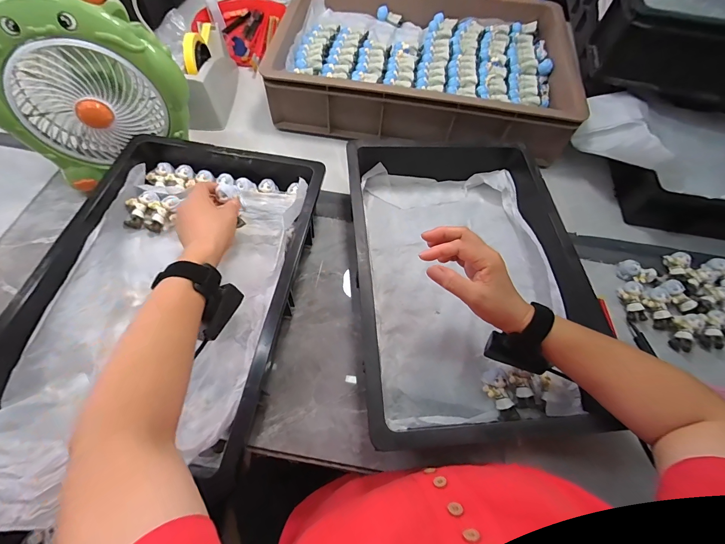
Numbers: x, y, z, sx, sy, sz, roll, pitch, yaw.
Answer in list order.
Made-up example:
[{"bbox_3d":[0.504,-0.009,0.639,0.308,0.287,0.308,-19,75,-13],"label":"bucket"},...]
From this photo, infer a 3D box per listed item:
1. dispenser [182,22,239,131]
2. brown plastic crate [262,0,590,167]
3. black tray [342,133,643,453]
[{"bbox_3d":[-0.300,-0.396,0.651,0.056,0.117,0.210,3,62,-2],"label":"dispenser"},{"bbox_3d":[0.129,-0.437,0.692,0.565,0.116,0.382,10,62,2],"label":"brown plastic crate"},{"bbox_3d":[0.140,-0.004,0.477,0.297,0.097,0.432,-2,62,-5],"label":"black tray"}]

